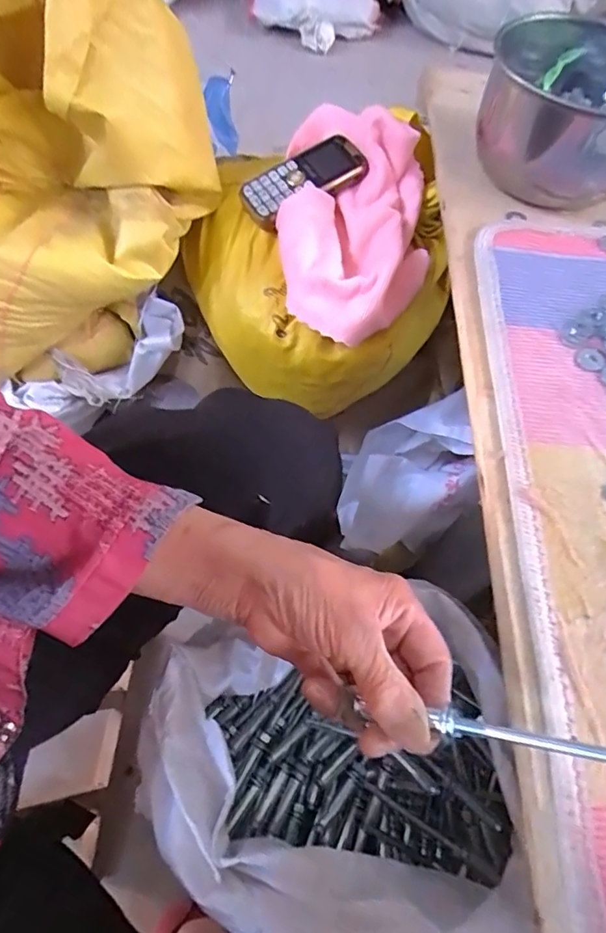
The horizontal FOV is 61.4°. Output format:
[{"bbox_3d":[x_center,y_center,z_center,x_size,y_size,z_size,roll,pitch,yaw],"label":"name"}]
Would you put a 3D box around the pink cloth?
[{"bbox_3d":[0.050,-0.250,0.496,0.144,0.078,0.260,2,63,-3],"label":"pink cloth"}]

